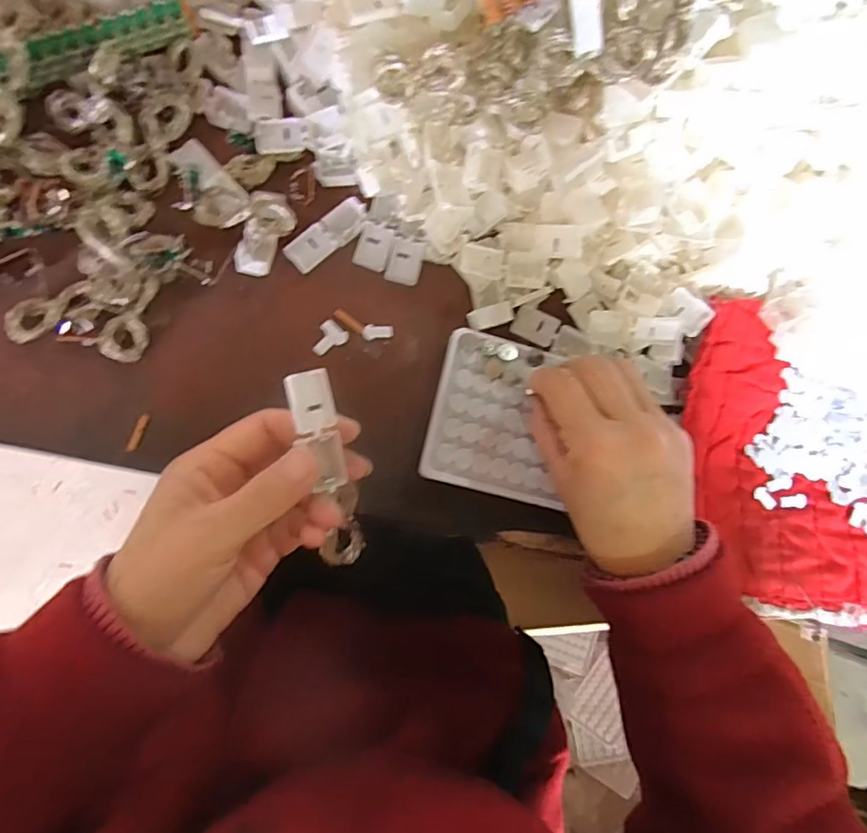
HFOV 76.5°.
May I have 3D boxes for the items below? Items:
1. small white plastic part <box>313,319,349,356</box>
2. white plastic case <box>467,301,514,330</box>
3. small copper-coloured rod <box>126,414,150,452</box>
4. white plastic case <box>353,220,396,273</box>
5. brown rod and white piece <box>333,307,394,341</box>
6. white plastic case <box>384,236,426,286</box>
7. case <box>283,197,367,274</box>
[{"bbox_3d":[-0.065,-0.048,0.343,0.018,0.004,0.023,38,79,-3],"label":"small white plastic part"},{"bbox_3d":[0.037,-0.064,0.354,0.028,0.004,0.013,-14,90,8],"label":"white plastic case"},{"bbox_3d":[-0.171,0.010,0.317,0.005,0.004,0.023,21,80,-6],"label":"small copper-coloured rod"},{"bbox_3d":[-0.038,-0.108,0.351,0.021,0.004,0.028,18,81,-7],"label":"white plastic case"},{"bbox_3d":[-0.045,-0.057,0.348,0.038,0.004,0.013,17,81,-7],"label":"brown rod and white piece"},{"bbox_3d":[-0.018,-0.101,0.354,0.021,0.006,0.029,15,81,-7],"label":"white plastic case"},{"bbox_3d":[-0.066,-0.114,0.344,0.059,0.007,0.020,-44,92,-11],"label":"case"}]

